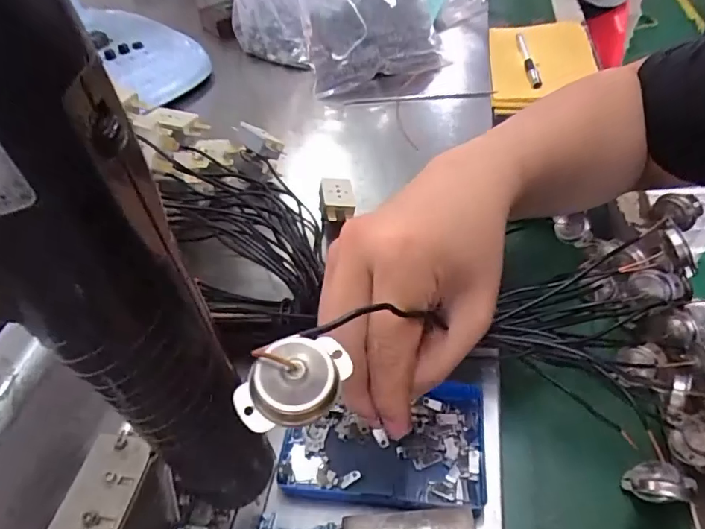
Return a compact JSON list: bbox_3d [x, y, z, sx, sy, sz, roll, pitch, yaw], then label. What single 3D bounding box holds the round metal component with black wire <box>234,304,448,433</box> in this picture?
[{"bbox_3d":[-0.018,0.033,0.143,0.032,0.011,0.022,-20,49,-14],"label":"round metal component with black wire"}]

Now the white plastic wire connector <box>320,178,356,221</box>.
[{"bbox_3d":[-0.013,-0.056,0.417,0.028,0.017,0.038,-8,47,-3],"label":"white plastic wire connector"}]

